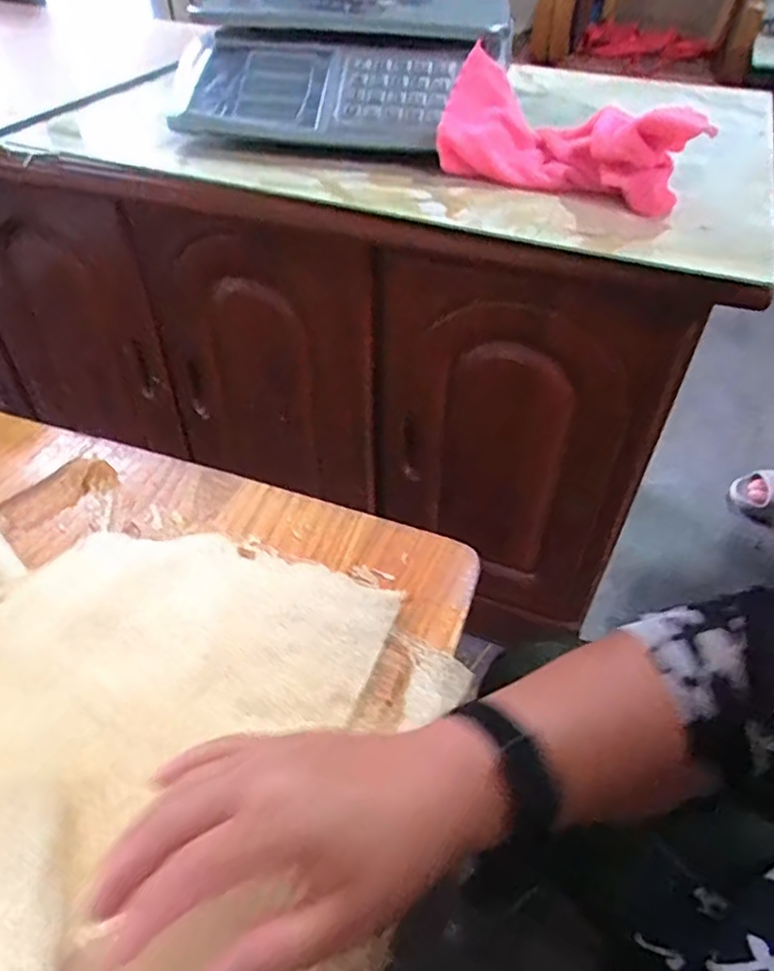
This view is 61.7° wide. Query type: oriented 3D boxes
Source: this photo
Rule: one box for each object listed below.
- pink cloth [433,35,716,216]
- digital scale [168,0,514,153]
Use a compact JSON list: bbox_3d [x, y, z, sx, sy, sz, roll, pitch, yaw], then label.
[{"bbox_3d":[0.166,-0.328,0.608,0.224,0.081,0.098,21,49,18],"label":"pink cloth"},{"bbox_3d":[-0.030,-0.485,0.724,0.327,0.093,0.320,11,47,10],"label":"digital scale"}]

